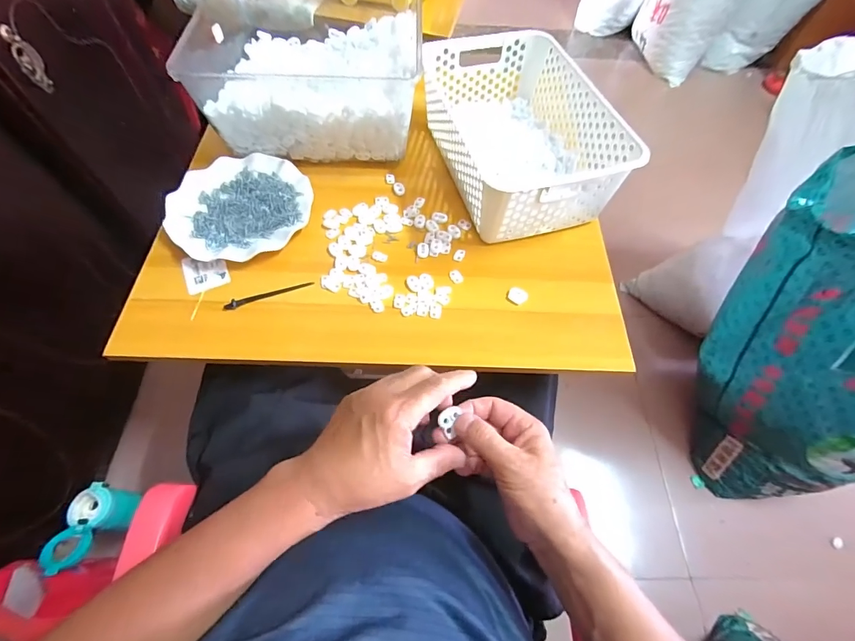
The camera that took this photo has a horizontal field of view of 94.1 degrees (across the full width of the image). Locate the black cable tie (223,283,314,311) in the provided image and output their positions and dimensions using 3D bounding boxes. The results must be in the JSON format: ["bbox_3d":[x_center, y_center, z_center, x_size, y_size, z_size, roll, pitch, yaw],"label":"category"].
[{"bbox_3d":[-0.192,-0.031,0.483,0.106,0.008,0.008,-17,63,-12],"label":"black cable tie"}]

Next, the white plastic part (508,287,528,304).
[{"bbox_3d":[0.112,-0.031,0.493,0.023,0.010,0.018,34,65,16],"label":"white plastic part"}]

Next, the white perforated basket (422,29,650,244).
[{"bbox_3d":[0.125,-0.265,0.557,0.191,0.099,0.301,-13,62,-10],"label":"white perforated basket"}]

